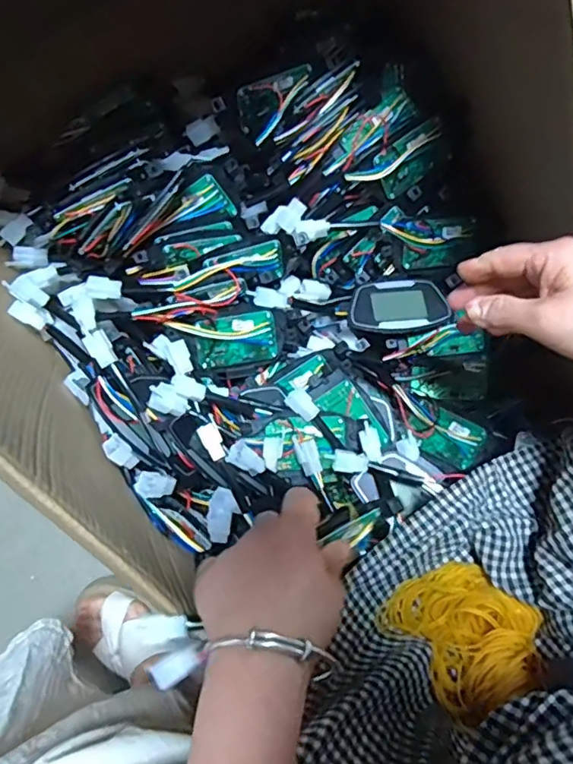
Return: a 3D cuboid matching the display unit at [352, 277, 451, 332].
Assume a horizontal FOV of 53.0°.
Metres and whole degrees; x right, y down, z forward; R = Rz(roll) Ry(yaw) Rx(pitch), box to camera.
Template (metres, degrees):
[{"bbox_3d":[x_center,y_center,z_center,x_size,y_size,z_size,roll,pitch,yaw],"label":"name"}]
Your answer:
[{"bbox_3d":[0.115,-0.080,0.587,0.100,0.016,0.063,-8,72,-1],"label":"display unit"}]

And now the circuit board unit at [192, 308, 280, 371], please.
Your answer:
[{"bbox_3d":[-0.048,-0.040,0.556,0.076,0.009,0.048,-10,113,-6],"label":"circuit board unit"}]

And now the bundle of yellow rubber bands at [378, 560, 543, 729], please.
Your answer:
[{"bbox_3d":[0.150,0.207,0.478,0.102,0.026,0.115,-36,75,-10],"label":"bundle of yellow rubber bands"}]

